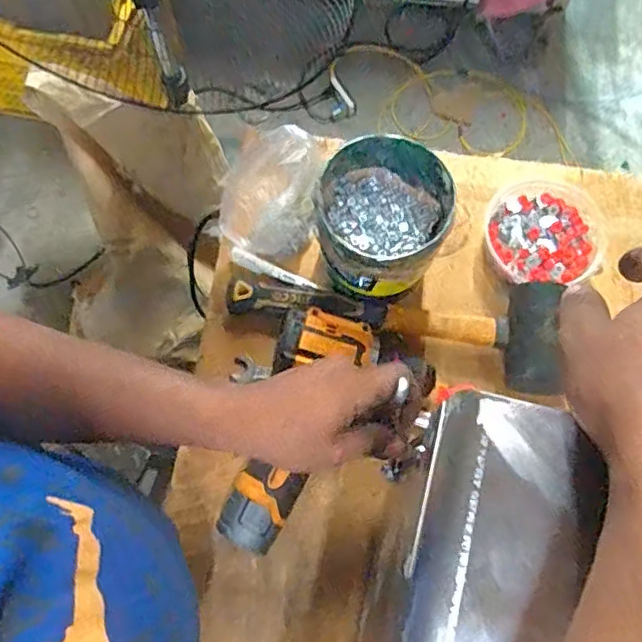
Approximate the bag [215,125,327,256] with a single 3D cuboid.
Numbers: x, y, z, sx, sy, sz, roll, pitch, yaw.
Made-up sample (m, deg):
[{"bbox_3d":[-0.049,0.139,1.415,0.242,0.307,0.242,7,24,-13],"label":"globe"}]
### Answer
[{"bbox_3d":[-0.047,-0.118,0.556,0.104,0.092,0.082,-26,75,-7],"label":"bag"}]

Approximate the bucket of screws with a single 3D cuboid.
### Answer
[{"bbox_3d":[0.053,-0.083,0.532,0.104,0.126,0.108,0,73,0],"label":"bucket of screws"}]

